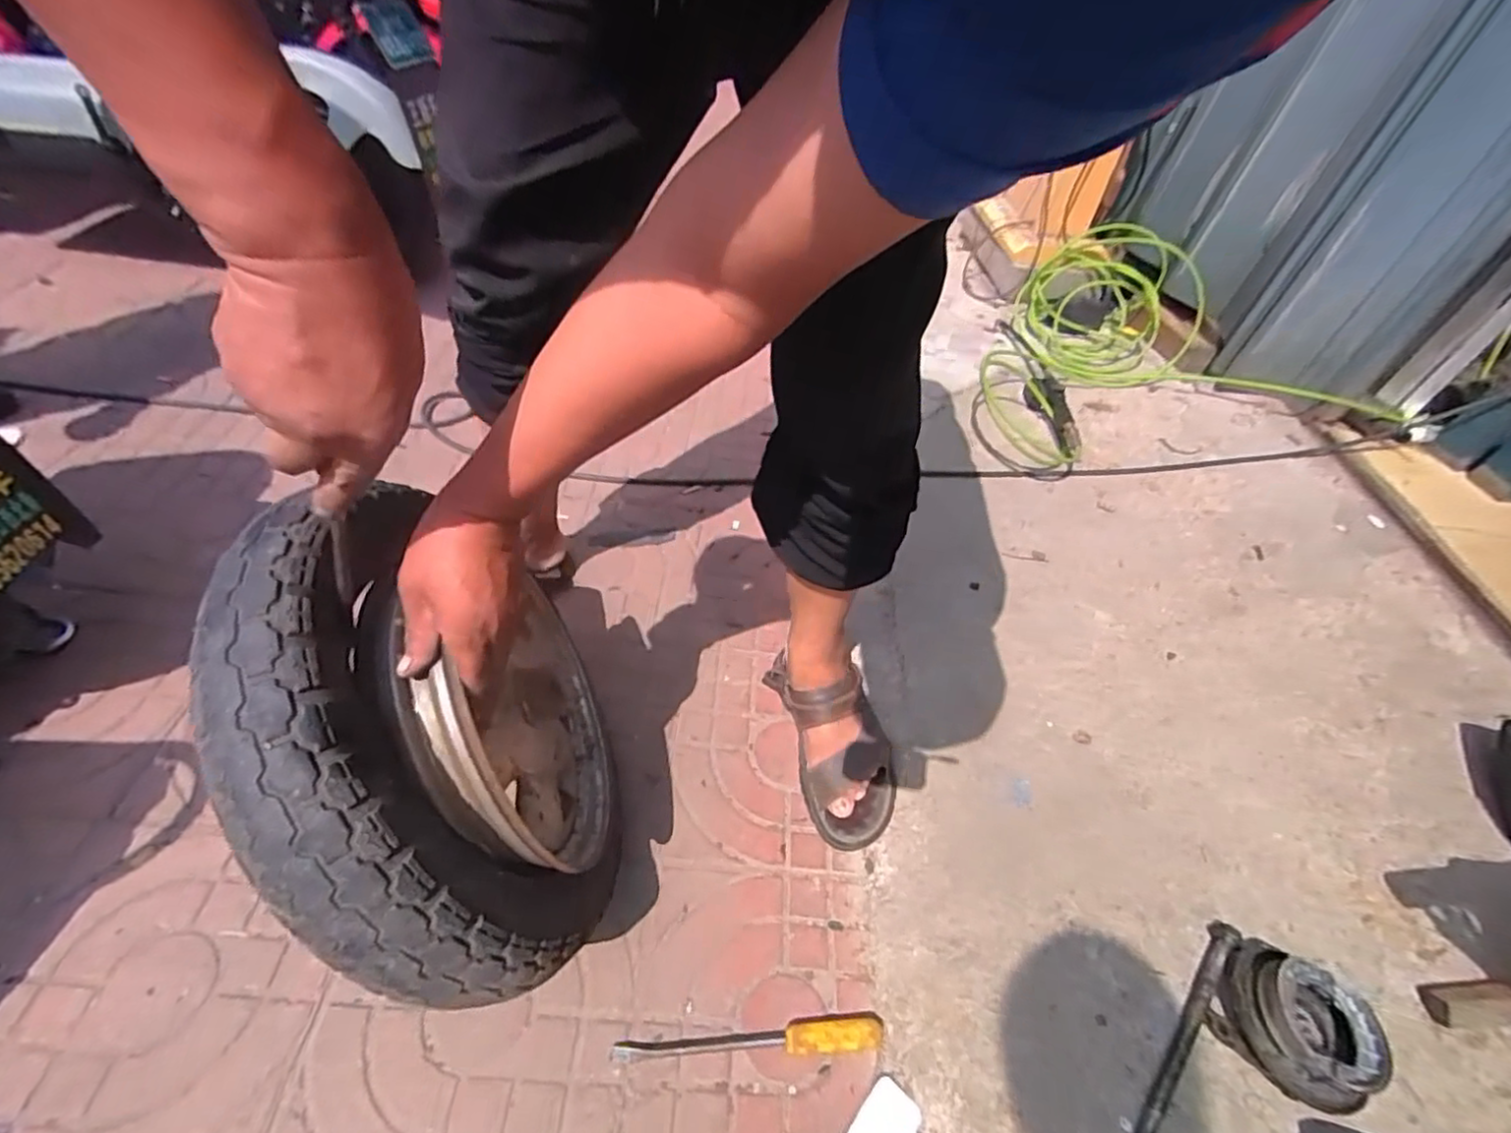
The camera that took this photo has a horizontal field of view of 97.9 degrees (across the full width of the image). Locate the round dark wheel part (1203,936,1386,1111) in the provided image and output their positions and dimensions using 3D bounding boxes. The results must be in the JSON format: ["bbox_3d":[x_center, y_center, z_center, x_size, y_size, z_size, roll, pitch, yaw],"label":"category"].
[{"bbox_3d":[0.525,0.447,0.644,0.128,0.064,0.117,6,47,-7],"label":"round dark wheel part"}]

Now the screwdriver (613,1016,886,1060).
[{"bbox_3d":[-0.006,0.458,0.633,0.254,0.021,0.027,3,48,-9],"label":"screwdriver"}]

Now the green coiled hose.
[{"bbox_3d":[0.815,-0.520,1.472,0.776,0.177,0.734,-3,49,-15],"label":"green coiled hose"}]

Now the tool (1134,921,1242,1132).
[{"bbox_3d":[0.428,0.454,0.648,0.024,0.029,0.242,36,53,24],"label":"tool"}]

